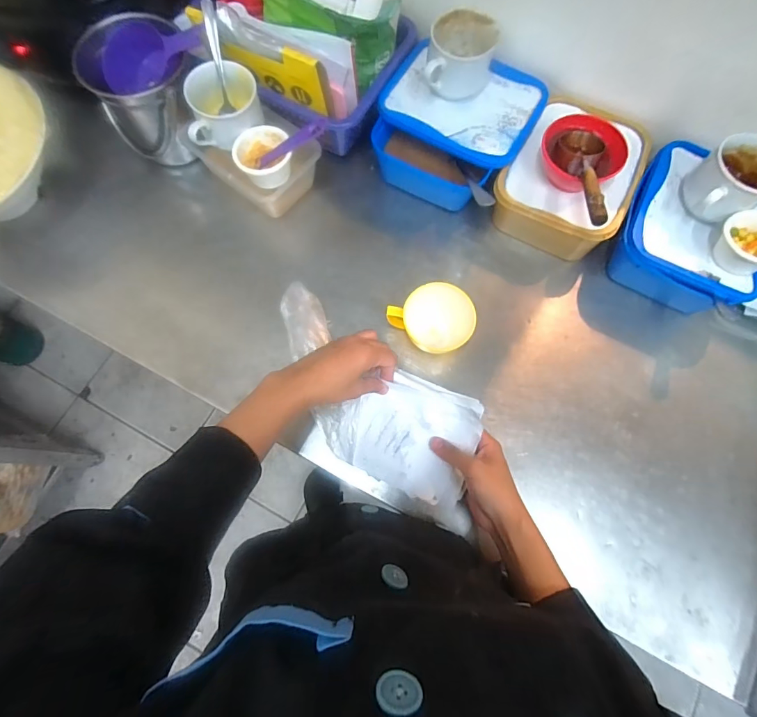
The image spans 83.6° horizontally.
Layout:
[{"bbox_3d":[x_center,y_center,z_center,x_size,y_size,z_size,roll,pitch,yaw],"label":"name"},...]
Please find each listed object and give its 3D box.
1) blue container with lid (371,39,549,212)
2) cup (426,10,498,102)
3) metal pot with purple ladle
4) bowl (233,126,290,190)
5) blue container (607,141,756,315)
[{"bbox_3d":[0.106,-0.319,0.601,0.204,0.074,0.199,20,76,5],"label":"blue container with lid"},{"bbox_3d":[0.107,-0.390,0.555,0.082,0.071,0.086,0,75,-1],"label":"cup"},{"bbox_3d":[-0.301,-0.357,0.586,0.136,0.144,0.124,0,75,0],"label":"metal pot with purple ladle"},{"bbox_3d":[-0.145,-0.255,0.539,0.068,0.033,0.068,0,75,-1],"label":"bowl"},{"bbox_3d":[0.402,-0.158,0.553,0.174,0.083,0.203,31,76,8],"label":"blue container"}]

